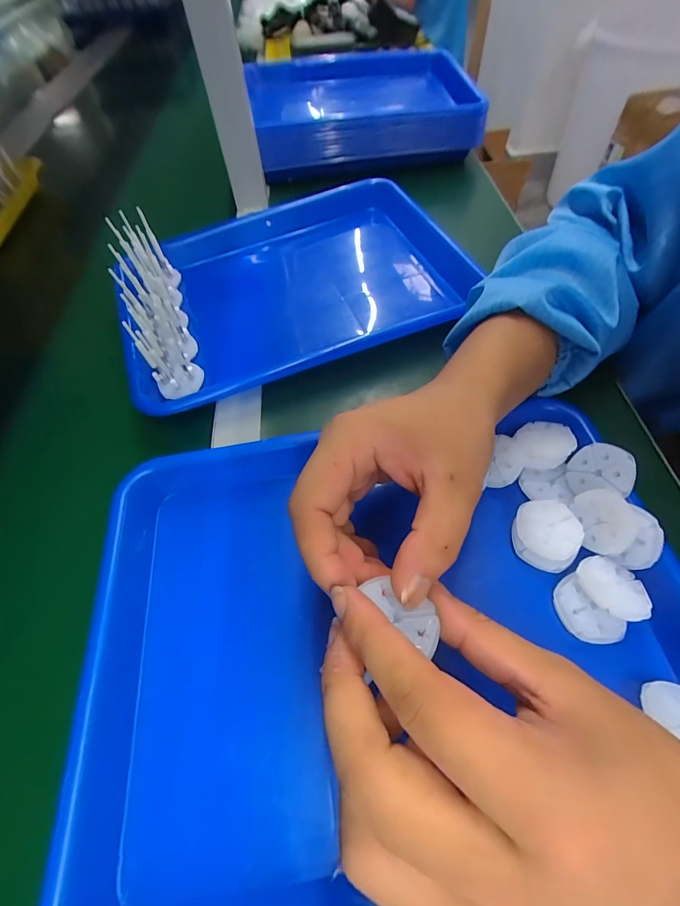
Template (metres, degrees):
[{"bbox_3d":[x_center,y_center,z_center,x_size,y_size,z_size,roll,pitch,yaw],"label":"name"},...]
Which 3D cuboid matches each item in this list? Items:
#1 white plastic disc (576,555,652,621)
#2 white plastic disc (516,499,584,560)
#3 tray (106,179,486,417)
[{"bbox_3d":[0.156,0.077,0.222,0.036,0.011,0.032,37,67,23],"label":"white plastic disc"},{"bbox_3d":[0.131,0.047,0.240,0.037,0.008,0.035,-4,58,2],"label":"white plastic disc"},{"bbox_3d":[-0.041,-0.180,0.382,0.332,0.072,0.260,-17,58,-6],"label":"tray"}]

